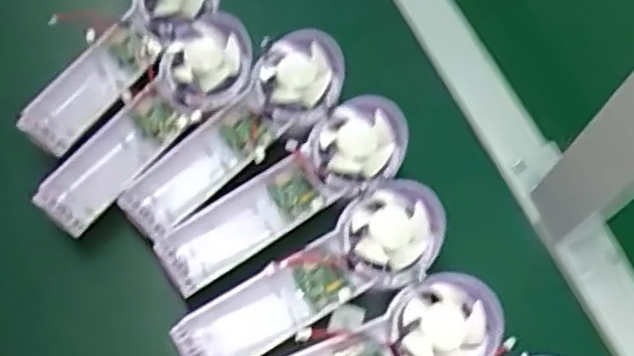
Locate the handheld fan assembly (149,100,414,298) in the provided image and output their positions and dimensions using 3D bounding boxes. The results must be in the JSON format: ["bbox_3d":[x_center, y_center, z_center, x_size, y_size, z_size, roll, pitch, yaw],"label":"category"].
[{"bbox_3d":[-0.018,0.008,0.434,0.179,0.029,0.055,-32,70,-17],"label":"handheld fan assembly"}]

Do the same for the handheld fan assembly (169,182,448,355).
[{"bbox_3d":[-0.001,0.062,0.412,0.179,0.022,0.057,-27,68,-15],"label":"handheld fan assembly"}]

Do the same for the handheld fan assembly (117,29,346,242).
[{"bbox_3d":[-0.051,-0.032,0.449,0.056,0.034,0.178,42,69,16],"label":"handheld fan assembly"}]

